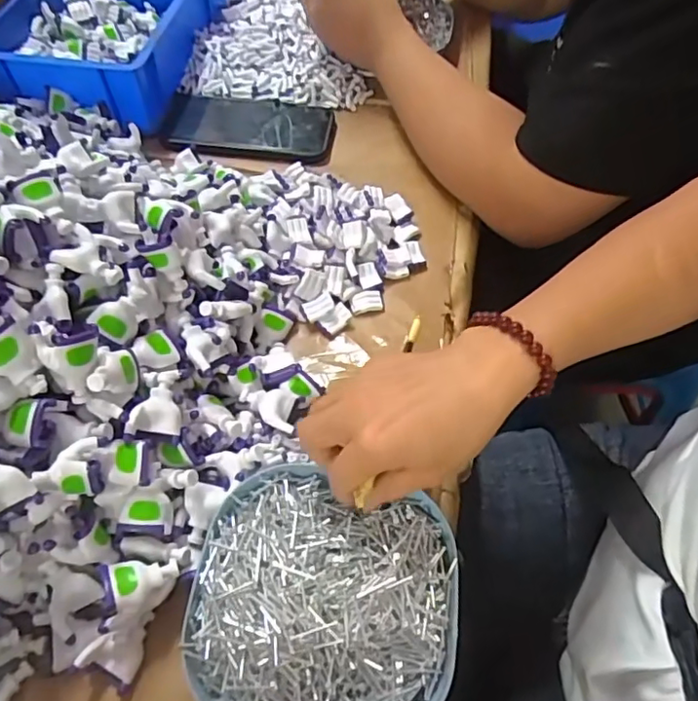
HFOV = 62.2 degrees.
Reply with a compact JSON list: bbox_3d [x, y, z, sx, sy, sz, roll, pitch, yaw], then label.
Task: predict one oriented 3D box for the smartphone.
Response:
[{"bbox_3d":[-0.100,-0.222,0.568,0.168,0.012,0.083,10,57,5],"label":"smartphone"}]

